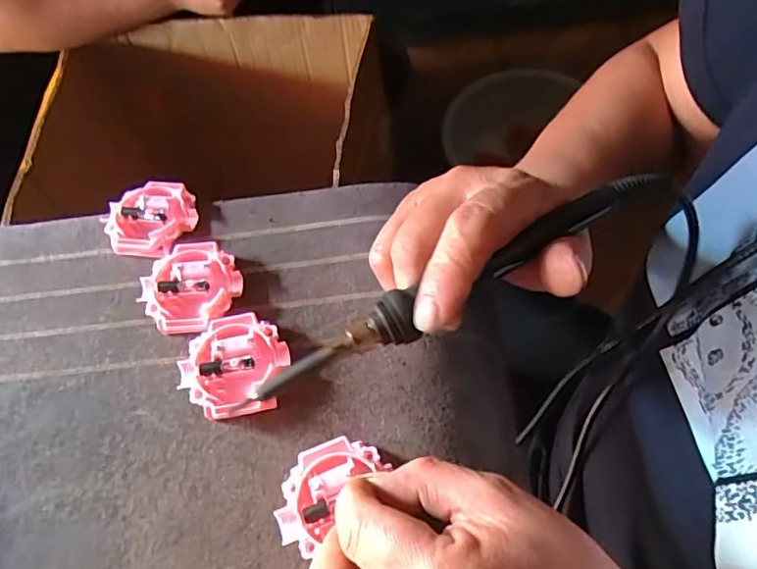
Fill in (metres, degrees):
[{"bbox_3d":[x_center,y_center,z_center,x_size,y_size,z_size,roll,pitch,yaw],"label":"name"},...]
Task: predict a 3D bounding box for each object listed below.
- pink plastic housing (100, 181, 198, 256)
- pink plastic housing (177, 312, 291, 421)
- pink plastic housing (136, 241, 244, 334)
[{"bbox_3d":[-0.137,-0.039,0.332,0.053,0.014,0.049,-2,64,4],"label":"pink plastic housing"},{"bbox_3d":[-0.074,0.042,0.285,0.054,0.015,0.052,-14,63,-2],"label":"pink plastic housing"},{"bbox_3d":[-0.104,0.003,0.308,0.051,0.016,0.050,-2,64,4],"label":"pink plastic housing"}]

